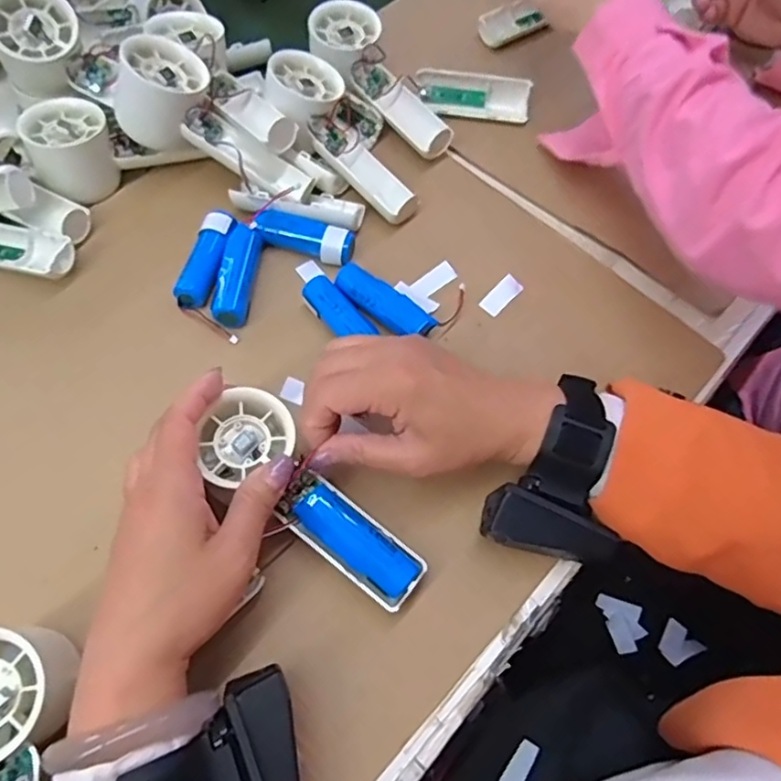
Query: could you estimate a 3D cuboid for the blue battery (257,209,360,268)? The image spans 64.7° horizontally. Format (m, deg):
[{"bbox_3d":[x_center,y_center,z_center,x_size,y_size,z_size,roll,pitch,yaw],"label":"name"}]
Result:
[{"bbox_3d":[-0.061,-0.112,0.446,0.071,0.018,0.024,18,63,6],"label":"blue battery"}]

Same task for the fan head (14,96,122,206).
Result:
[{"bbox_3d":[-0.233,-0.177,0.454,0.054,0.041,0.064,-20,66,-13],"label":"fan head"}]

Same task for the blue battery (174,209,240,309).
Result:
[{"bbox_3d":[-0.130,-0.094,0.436,0.026,0.015,0.074,14,63,4],"label":"blue battery"}]

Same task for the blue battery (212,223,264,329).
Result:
[{"bbox_3d":[-0.106,-0.080,0.435,0.022,0.017,0.076,8,63,1],"label":"blue battery"}]

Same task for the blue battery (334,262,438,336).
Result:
[{"bbox_3d":[-0.005,-0.059,0.427,0.077,0.018,0.024,39,67,16],"label":"blue battery"}]

